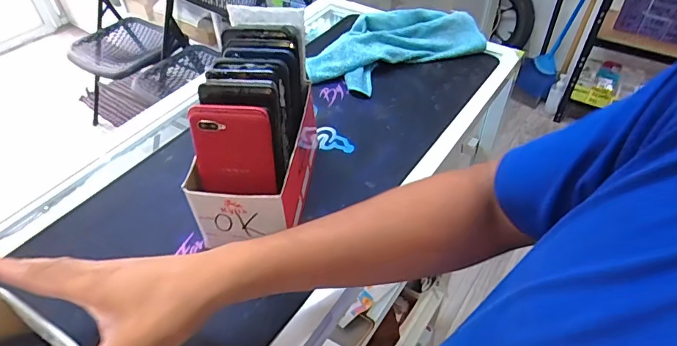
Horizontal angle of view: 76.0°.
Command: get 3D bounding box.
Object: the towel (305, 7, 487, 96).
[{"bbox_3d":[0.090,-0.209,0.693,0.290,0.051,0.136,-25,52,-21],"label":"towel"}]

